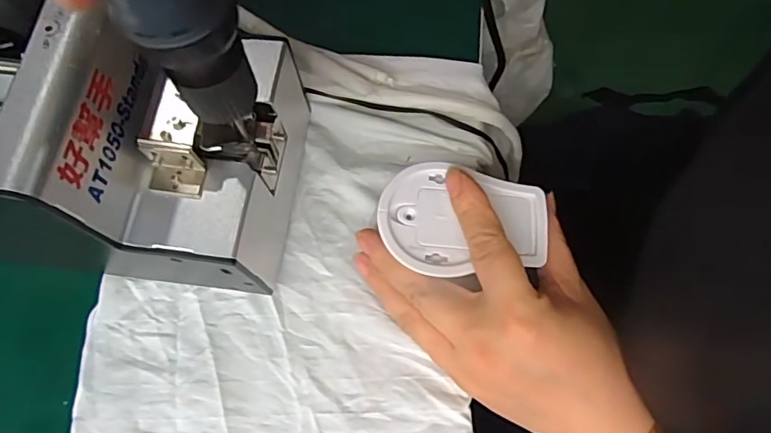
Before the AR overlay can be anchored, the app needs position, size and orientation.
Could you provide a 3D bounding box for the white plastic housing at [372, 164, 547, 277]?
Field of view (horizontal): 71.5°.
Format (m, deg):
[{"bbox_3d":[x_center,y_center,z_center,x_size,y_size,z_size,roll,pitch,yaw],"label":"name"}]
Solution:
[{"bbox_3d":[0.041,0.002,0.281,0.086,0.013,0.058,13,73,6],"label":"white plastic housing"}]

